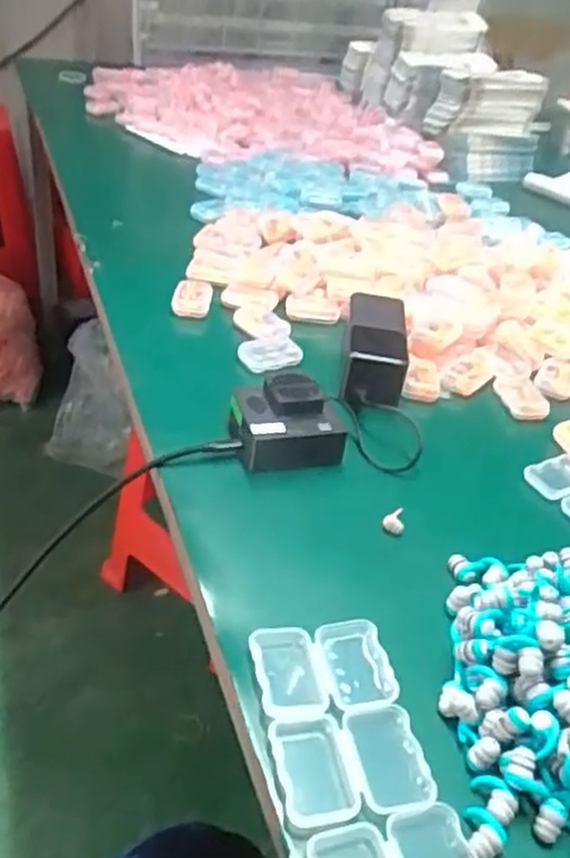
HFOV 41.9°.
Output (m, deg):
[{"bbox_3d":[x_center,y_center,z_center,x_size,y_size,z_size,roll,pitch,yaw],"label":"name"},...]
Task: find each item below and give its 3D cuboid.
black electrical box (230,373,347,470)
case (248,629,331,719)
[{"bbox_3d":[0.001,-0.007,0.576,0.082,0.046,0.065,-3,37,-15],"label":"black electrical box"},{"bbox_3d":[0.002,0.135,0.409,0.036,0.011,0.055,-6,38,-12],"label":"case"}]

